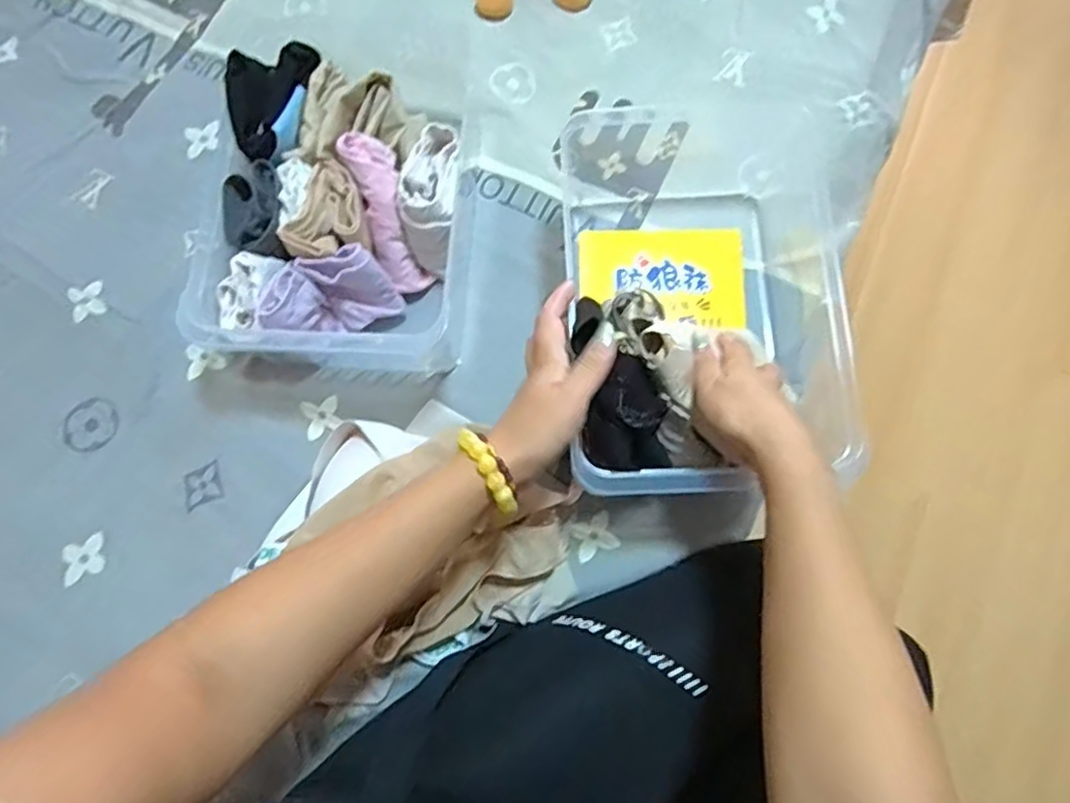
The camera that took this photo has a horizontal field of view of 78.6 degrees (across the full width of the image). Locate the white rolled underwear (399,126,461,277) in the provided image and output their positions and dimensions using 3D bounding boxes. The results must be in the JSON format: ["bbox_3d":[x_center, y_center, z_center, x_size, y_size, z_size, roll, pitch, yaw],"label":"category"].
[{"bbox_3d":[-0.097,-0.184,0.626,0.051,0.110,0.105,4,74,2],"label":"white rolled underwear"}]

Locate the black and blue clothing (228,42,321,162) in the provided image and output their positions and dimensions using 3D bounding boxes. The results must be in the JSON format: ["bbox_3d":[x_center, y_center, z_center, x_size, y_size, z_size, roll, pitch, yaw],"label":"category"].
[{"bbox_3d":[-0.252,-0.286,0.602,0.066,0.021,0.119,18,75,6],"label":"black and blue clothing"}]

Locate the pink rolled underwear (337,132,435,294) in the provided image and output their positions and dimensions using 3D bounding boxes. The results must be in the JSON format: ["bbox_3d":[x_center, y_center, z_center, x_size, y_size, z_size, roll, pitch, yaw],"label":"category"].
[{"bbox_3d":[-0.139,-0.174,0.618,0.043,0.045,0.151,-18,115,-4],"label":"pink rolled underwear"}]

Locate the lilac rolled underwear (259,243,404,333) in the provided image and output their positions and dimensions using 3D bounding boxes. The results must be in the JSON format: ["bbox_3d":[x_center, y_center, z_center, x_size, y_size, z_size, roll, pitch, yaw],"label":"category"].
[{"bbox_3d":[-0.191,-0.095,0.617,0.114,0.101,0.054,-27,75,-7],"label":"lilac rolled underwear"}]

